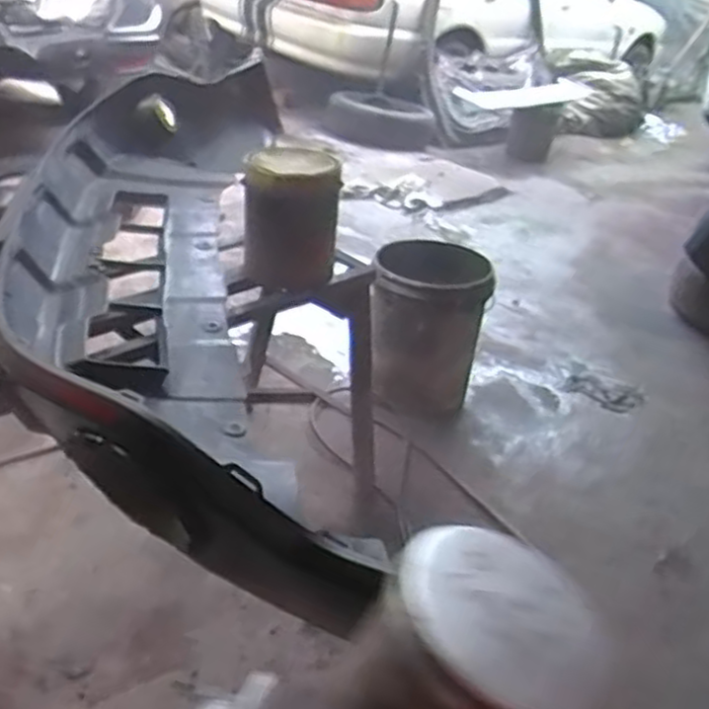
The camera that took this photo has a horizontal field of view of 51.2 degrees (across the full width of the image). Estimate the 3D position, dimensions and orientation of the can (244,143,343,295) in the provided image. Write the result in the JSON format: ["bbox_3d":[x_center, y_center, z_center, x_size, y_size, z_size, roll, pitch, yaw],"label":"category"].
[{"bbox_3d":[-0.109,-0.241,1.309,0.162,0.213,0.155,5,30,-6],"label":"can"}]

